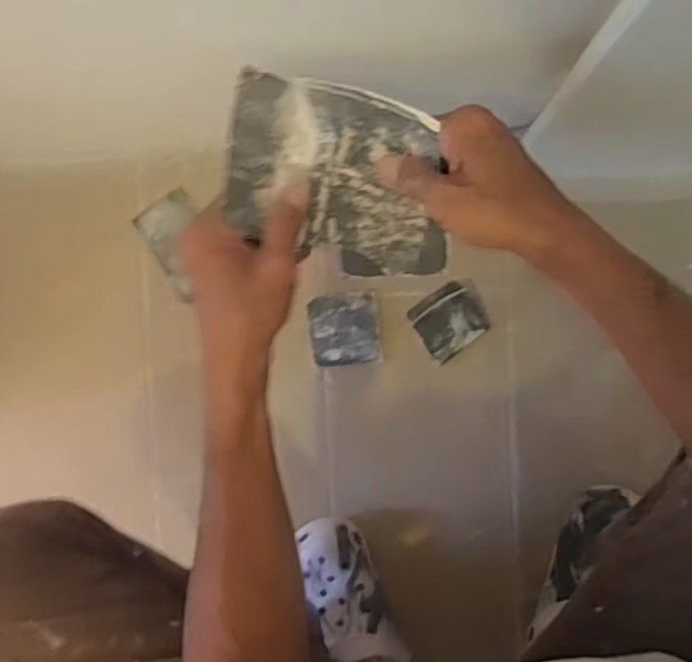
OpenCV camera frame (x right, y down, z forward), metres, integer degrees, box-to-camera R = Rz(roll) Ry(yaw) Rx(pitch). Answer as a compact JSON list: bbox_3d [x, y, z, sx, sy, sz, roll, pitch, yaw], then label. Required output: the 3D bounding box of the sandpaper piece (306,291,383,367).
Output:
[{"bbox_3d":[-0.001,-0.001,0.696,0.074,0.007,0.078,-5,97,9],"label":"sandpaper piece"}]

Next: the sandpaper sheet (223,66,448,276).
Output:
[{"bbox_3d":[-0.001,-0.102,0.424,0.144,0.054,0.117,8,94,3],"label":"sandpaper sheet"}]

